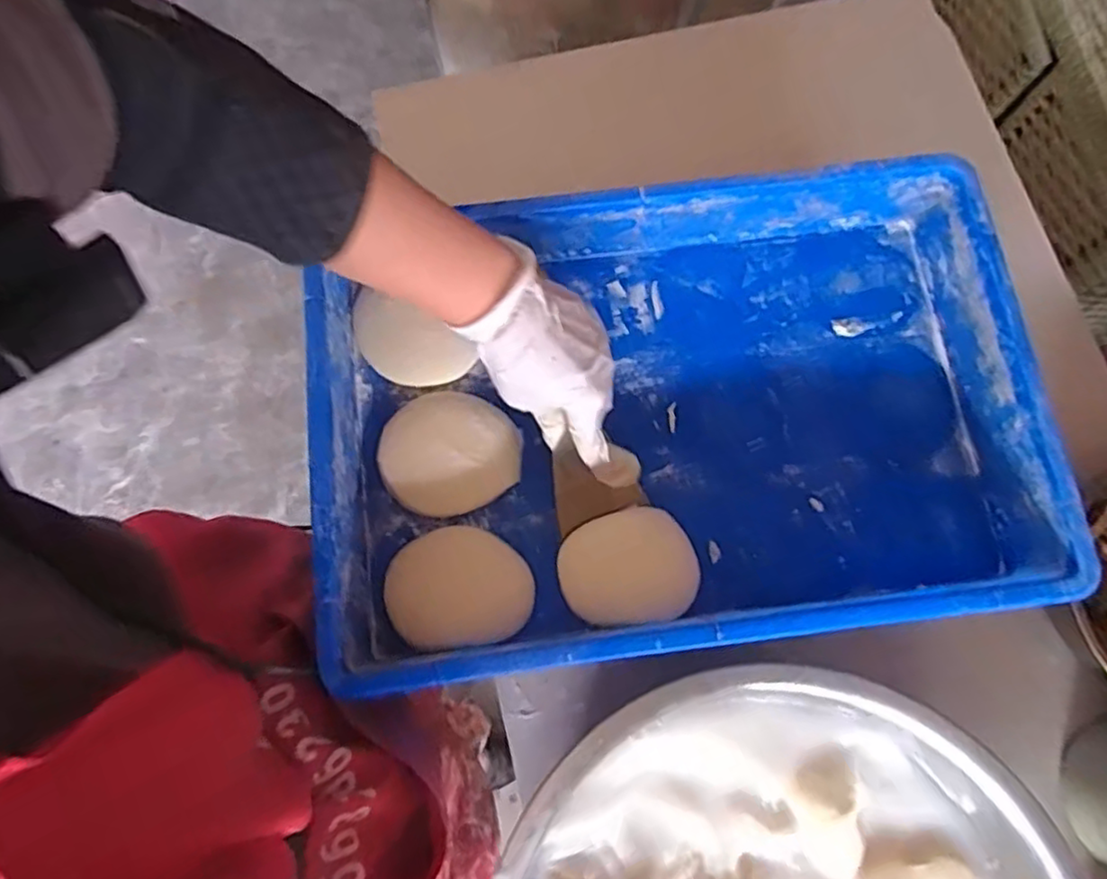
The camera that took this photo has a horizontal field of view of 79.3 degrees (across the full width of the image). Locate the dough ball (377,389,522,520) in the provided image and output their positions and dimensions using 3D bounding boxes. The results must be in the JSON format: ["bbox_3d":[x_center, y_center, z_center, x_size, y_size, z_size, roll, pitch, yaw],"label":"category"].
[{"bbox_3d":[-0.073,0.008,0.472,0.095,0.024,0.084,-21,77,-6],"label":"dough ball"}]

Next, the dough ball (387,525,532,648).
[{"bbox_3d":[-0.063,0.099,0.453,0.093,0.022,0.077,-8,76,-3],"label":"dough ball"}]

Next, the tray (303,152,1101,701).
[{"bbox_3d":[0.080,-0.019,0.455,0.456,0.086,0.295,-7,79,0],"label":"tray"}]

